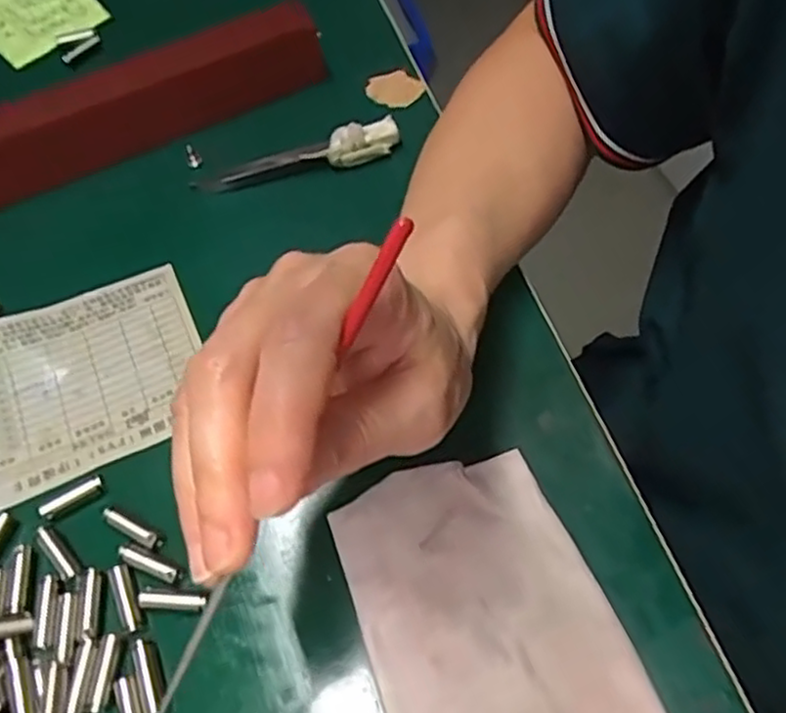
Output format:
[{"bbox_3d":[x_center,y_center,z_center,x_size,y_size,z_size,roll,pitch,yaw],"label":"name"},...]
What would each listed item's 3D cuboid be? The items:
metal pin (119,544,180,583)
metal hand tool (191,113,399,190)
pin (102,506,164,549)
[{"bbox_3d":[-0.090,0.076,0.264,0.025,0.004,0.006,20,61,14],"label":"metal pin"},{"bbox_3d":[-0.048,-0.099,0.363,0.105,0.024,0.013,-15,59,-7],"label":"metal hand tool"},{"bbox_3d":[-0.100,0.064,0.271,0.026,0.004,0.006,25,62,17],"label":"pin"}]

